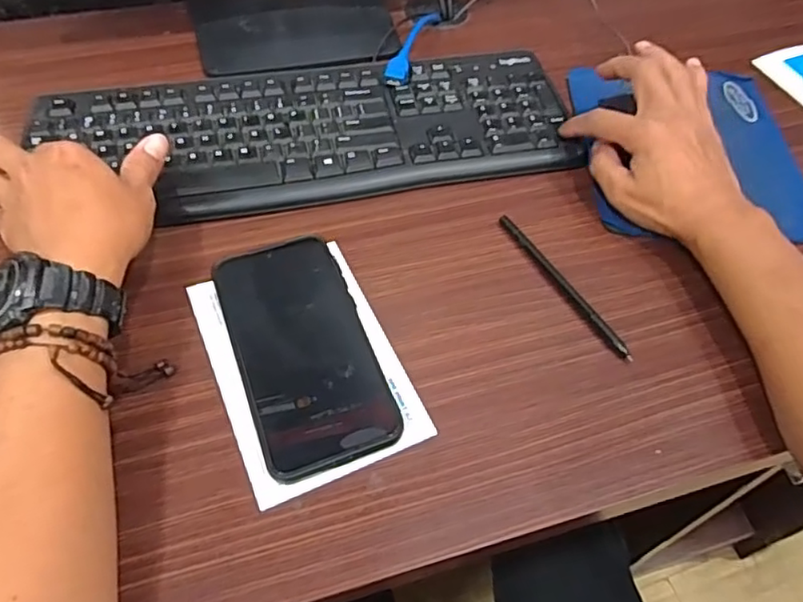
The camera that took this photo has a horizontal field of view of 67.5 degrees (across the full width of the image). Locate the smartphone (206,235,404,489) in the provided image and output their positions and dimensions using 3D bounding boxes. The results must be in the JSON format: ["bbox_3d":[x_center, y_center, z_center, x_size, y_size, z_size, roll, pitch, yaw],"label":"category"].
[{"bbox_3d":[-0.062,0.028,0.376,0.080,0.015,0.161,-17,58,-14],"label":"smartphone"}]

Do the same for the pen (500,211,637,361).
[{"bbox_3d":[0.111,-0.013,0.417,0.009,0.008,0.137,-26,61,-19],"label":"pen"}]

